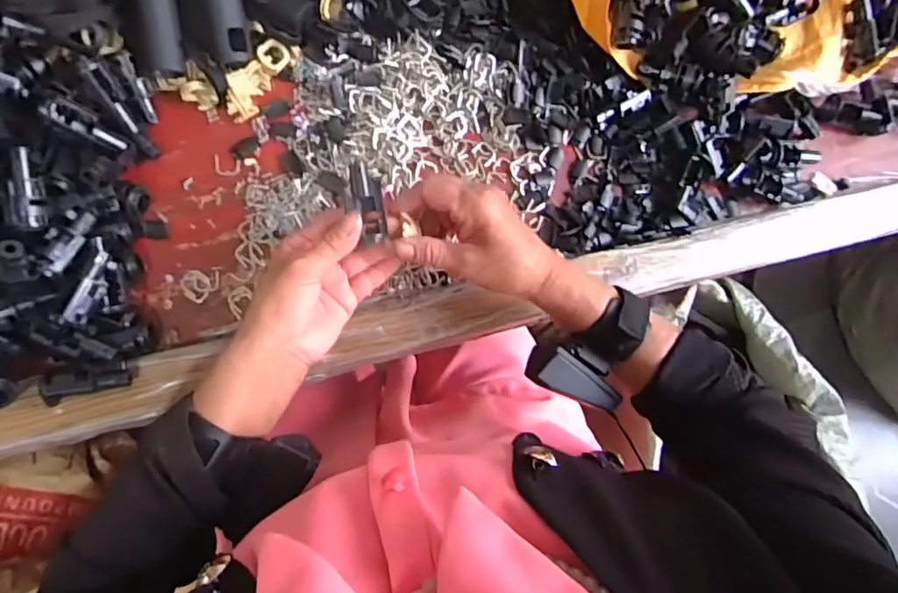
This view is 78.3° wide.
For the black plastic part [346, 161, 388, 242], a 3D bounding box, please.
[{"bbox_3d":[-0.055,-0.062,0.368,0.025,0.010,0.052,-16,98,-10],"label":"black plastic part"}]

